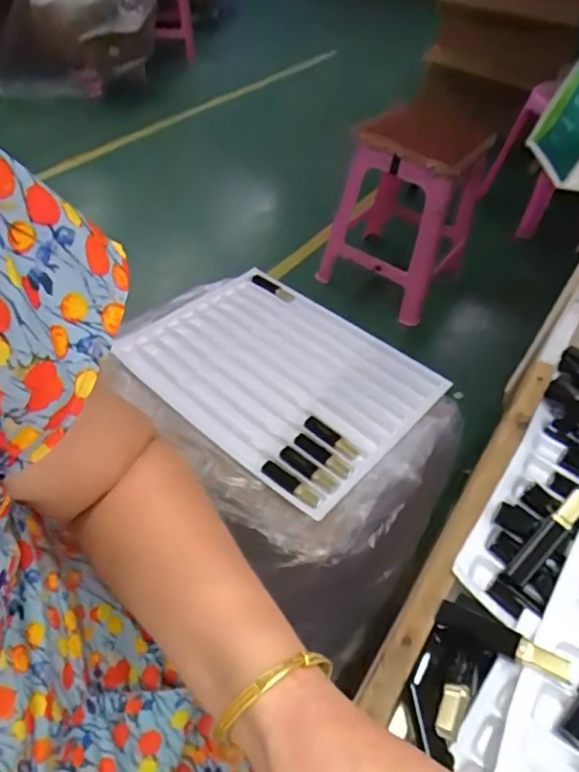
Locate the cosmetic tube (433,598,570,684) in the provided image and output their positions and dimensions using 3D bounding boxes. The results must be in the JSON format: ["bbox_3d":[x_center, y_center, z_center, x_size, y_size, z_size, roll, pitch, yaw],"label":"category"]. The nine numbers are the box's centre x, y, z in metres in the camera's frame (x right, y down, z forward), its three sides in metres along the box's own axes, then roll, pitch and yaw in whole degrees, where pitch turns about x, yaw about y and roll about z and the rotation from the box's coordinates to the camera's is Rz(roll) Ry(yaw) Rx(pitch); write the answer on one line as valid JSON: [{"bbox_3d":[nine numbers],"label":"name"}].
[{"bbox_3d":[0.139,0.167,0.357,0.083,0.015,0.015,16,45,33],"label":"cosmetic tube"}]

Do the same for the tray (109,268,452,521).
[{"bbox_3d":[-0.013,-0.028,0.831,0.418,0.029,0.338,33,53,25],"label":"tray"}]

